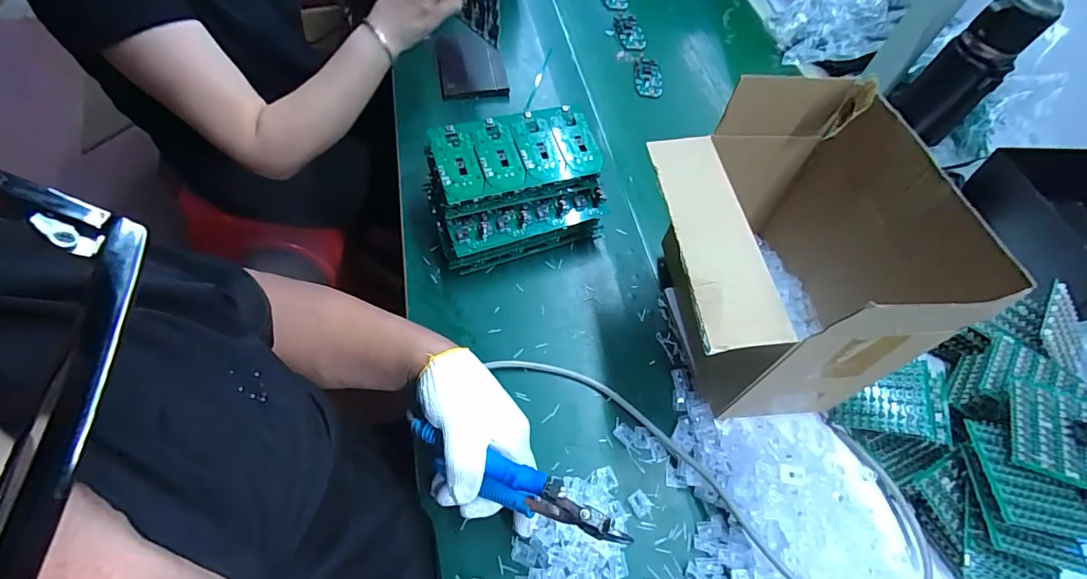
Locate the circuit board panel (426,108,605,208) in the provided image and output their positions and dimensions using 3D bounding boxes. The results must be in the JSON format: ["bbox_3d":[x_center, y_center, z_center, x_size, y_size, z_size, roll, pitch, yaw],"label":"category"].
[{"bbox_3d":[-0.029,-0.157,0.538,0.181,0.014,0.098,-16,66,-15],"label":"circuit board panel"}]

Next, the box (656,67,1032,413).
[{"bbox_3d":[0.209,-0.023,0.453,0.208,0.223,0.236,-2,60,-4],"label":"box"}]

